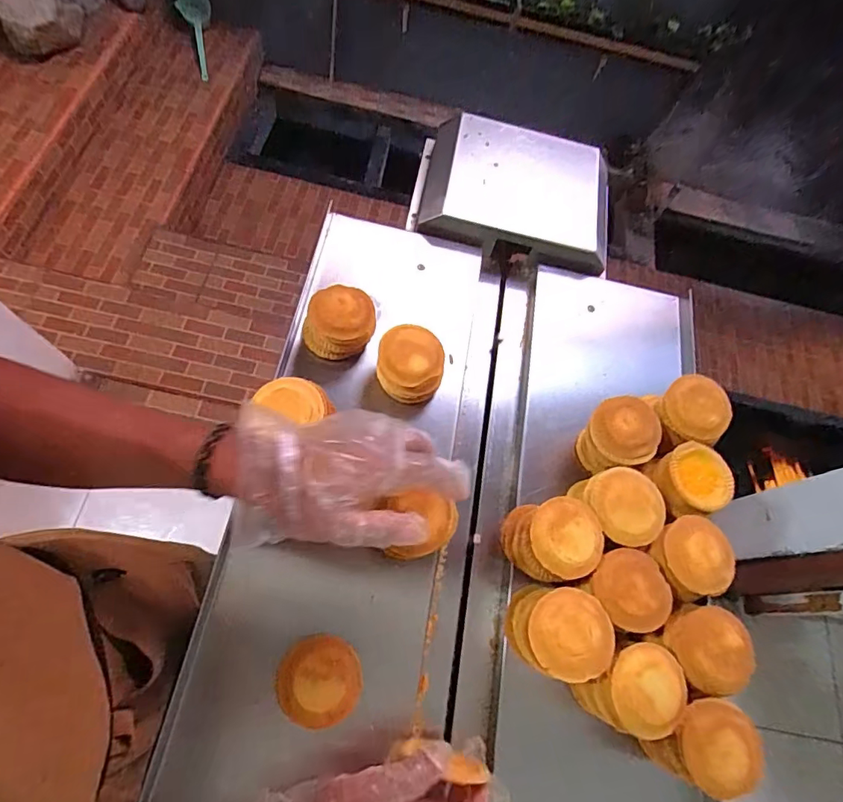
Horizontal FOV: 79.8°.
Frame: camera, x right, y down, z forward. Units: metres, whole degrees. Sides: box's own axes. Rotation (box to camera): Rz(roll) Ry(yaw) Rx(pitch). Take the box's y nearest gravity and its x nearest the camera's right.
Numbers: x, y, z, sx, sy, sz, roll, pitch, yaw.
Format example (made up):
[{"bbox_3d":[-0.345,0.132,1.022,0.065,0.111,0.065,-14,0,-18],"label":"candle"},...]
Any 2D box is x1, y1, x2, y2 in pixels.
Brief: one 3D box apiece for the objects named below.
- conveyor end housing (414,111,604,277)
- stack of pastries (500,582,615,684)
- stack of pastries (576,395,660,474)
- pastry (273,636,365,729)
[{"bbox_3d":[0.147,-0.298,0.731,0.295,0.070,0.212,15,66,-2],"label":"conveyor end housing"},{"bbox_3d":[0.123,0.210,0.457,0.077,0.069,0.075,17,66,-1],"label":"stack of pastries"},{"bbox_3d":[0.212,0.039,0.554,0.070,0.081,0.075,-10,69,-13],"label":"stack of pastries"},{"bbox_3d":[-0.091,0.250,0.451,0.073,0.012,0.070,-8,63,-7],"label":"pastry"}]

